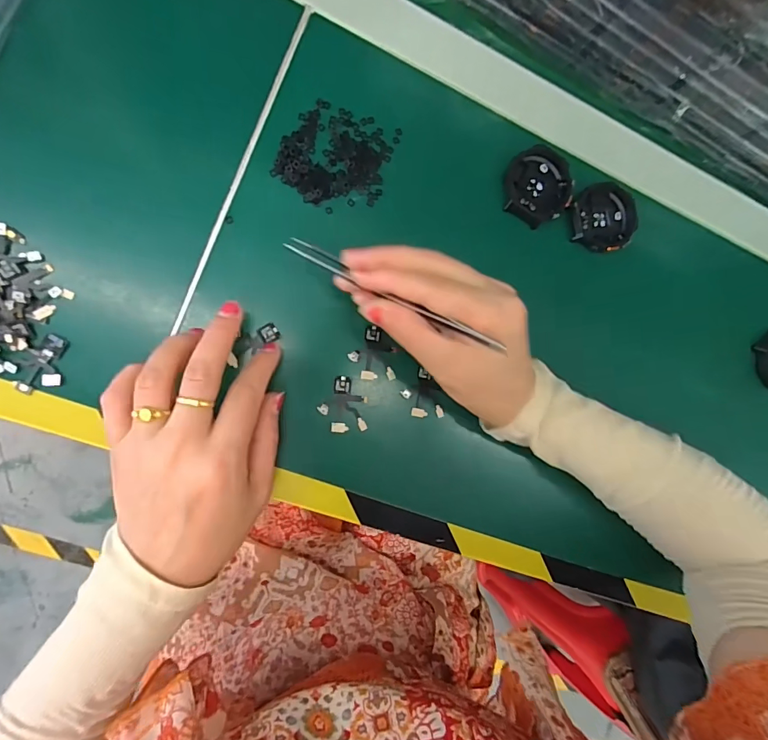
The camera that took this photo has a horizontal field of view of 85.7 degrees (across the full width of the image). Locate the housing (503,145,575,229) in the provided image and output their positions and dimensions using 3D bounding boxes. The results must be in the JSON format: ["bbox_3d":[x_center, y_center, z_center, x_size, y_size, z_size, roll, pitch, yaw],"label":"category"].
[{"bbox_3d":[0.111,-0.132,0.297,0.049,0.011,0.055,33,82,-10],"label":"housing"}]

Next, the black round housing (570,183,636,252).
[{"bbox_3d":[0.163,-0.113,0.308,0.052,0.012,0.048,0,88,-13],"label":"black round housing"}]

